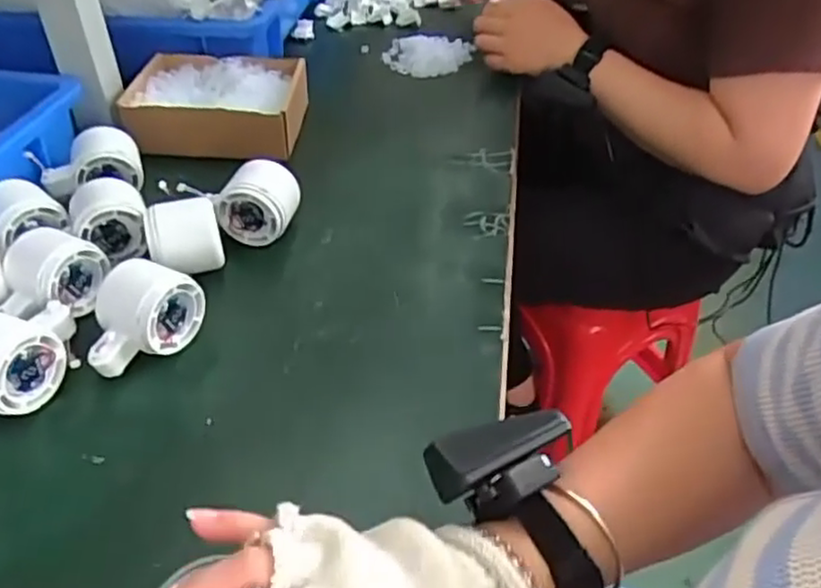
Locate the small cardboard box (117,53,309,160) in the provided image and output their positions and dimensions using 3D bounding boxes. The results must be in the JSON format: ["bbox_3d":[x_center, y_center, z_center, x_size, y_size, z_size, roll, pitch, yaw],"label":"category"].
[{"bbox_3d":[-0.201,-0.199,0.728,0.168,0.054,0.146,1,42,0],"label":"small cardboard box"}]

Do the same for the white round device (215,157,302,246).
[{"bbox_3d":[-0.129,-0.080,0.589,0.060,0.056,0.054,6,40,7],"label":"white round device"}]

